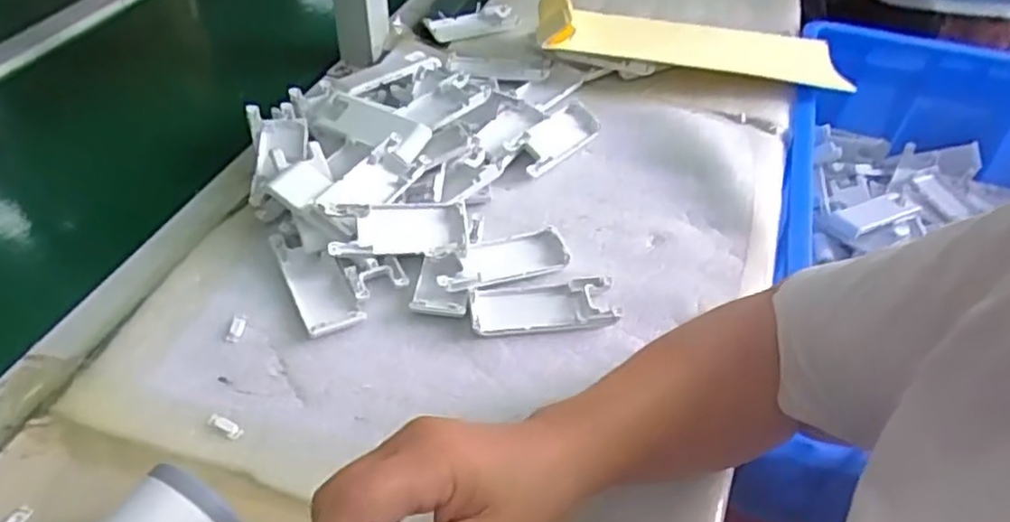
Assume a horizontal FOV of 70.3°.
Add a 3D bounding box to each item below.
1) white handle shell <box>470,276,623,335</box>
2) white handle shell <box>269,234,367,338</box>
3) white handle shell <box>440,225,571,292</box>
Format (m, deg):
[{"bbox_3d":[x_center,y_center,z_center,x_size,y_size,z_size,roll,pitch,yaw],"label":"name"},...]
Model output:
[{"bbox_3d":[0.027,0.030,0.509,0.101,0.010,0.044,-3,45,-7],"label":"white handle shell"},{"bbox_3d":[-0.135,0.013,0.514,0.039,0.012,0.100,-19,49,-22],"label":"white handle shell"},{"bbox_3d":[-0.003,-0.002,0.532,0.101,0.012,0.044,-15,48,-18],"label":"white handle shell"}]

